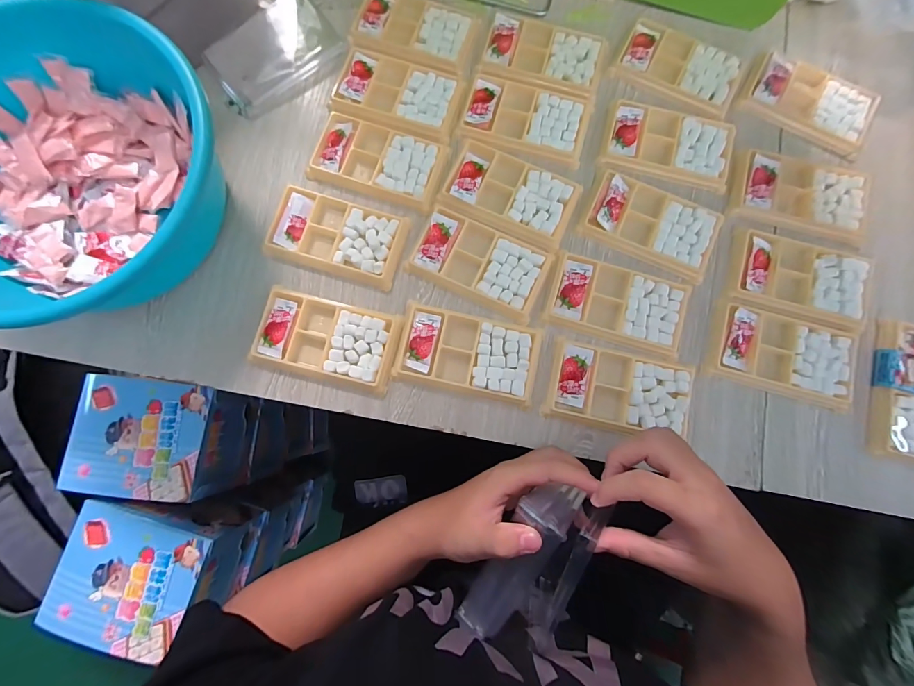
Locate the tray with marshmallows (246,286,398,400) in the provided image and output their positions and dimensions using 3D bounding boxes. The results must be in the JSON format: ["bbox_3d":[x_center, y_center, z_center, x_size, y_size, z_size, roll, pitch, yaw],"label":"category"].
[{"bbox_3d":[-0.128,-0.003,0.384,0.133,0.017,0.078,15,81,2],"label":"tray with marshmallows"}]

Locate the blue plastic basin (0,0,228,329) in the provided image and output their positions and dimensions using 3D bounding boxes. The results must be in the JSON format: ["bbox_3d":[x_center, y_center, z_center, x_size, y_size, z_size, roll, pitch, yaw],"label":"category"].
[{"bbox_3d":[-0.344,-0.154,0.361,0.272,0.102,0.248,0,81,0],"label":"blue plastic basin"}]

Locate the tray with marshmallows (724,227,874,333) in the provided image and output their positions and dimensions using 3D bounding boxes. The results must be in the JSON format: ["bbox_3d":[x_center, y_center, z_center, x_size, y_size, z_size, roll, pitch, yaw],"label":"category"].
[{"bbox_3d":[0.349,-0.064,0.394,0.144,0.015,0.083,17,81,3],"label":"tray with marshmallows"}]

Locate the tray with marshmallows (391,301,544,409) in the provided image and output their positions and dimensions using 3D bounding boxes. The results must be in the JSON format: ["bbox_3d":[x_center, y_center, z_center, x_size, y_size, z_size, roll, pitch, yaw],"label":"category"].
[{"bbox_3d":[0.012,0.010,0.382,0.136,0.012,0.076,12,81,2],"label":"tray with marshmallows"}]

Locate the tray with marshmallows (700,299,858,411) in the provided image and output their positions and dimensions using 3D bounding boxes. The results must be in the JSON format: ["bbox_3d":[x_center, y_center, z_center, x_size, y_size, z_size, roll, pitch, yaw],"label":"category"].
[{"bbox_3d":[0.321,0.010,0.381,0.141,0.012,0.079,16,81,2],"label":"tray with marshmallows"}]

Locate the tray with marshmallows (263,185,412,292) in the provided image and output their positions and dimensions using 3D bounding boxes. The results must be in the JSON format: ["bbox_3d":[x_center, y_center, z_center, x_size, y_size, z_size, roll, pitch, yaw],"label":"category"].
[{"bbox_3d":[-0.122,-0.109,0.401,0.133,0.013,0.078,16,81,2],"label":"tray with marshmallows"}]

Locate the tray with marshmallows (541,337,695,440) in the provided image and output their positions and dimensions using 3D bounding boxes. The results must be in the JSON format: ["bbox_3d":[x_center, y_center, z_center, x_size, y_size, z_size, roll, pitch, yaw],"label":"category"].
[{"bbox_3d":[0.156,0.047,0.376,0.132,0.016,0.074,13,81,2],"label":"tray with marshmallows"}]

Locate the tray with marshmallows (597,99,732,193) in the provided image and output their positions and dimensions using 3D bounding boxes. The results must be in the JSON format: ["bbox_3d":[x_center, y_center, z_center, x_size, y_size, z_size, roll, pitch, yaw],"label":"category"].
[{"bbox_3d":[0.228,-0.215,0.422,0.136,0.010,0.078,12,81,2],"label":"tray with marshmallows"}]

